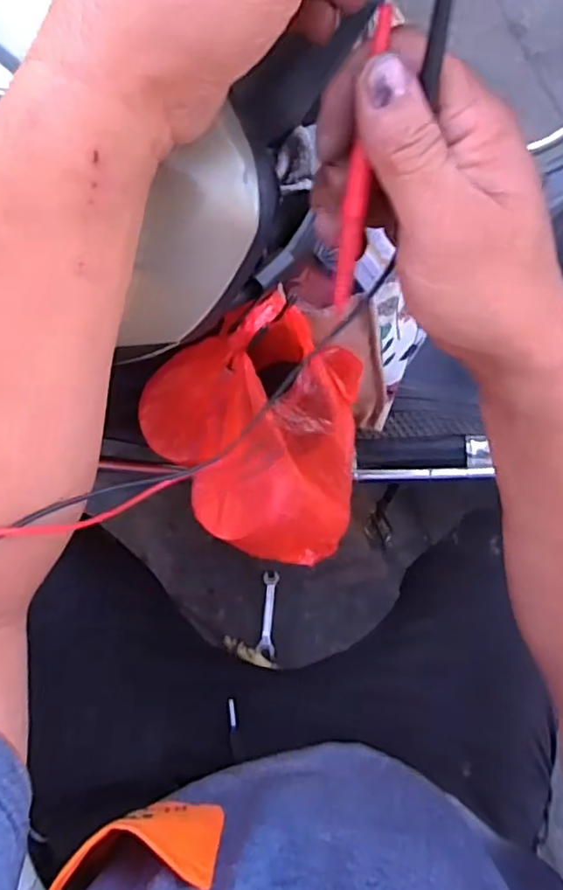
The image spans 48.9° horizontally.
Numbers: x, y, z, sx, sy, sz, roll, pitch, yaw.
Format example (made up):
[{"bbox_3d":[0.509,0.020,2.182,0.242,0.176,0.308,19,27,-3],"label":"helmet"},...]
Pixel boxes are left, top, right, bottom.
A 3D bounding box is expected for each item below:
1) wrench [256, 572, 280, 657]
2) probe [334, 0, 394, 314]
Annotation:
[{"bbox_3d":[-0.021,0.276,1.013,0.028,0.010,0.131,4,75,3],"label":"wrench"},{"bbox_3d":[0.032,-0.111,0.243,0.008,0.122,0.004,9,32,4],"label":"probe"}]

